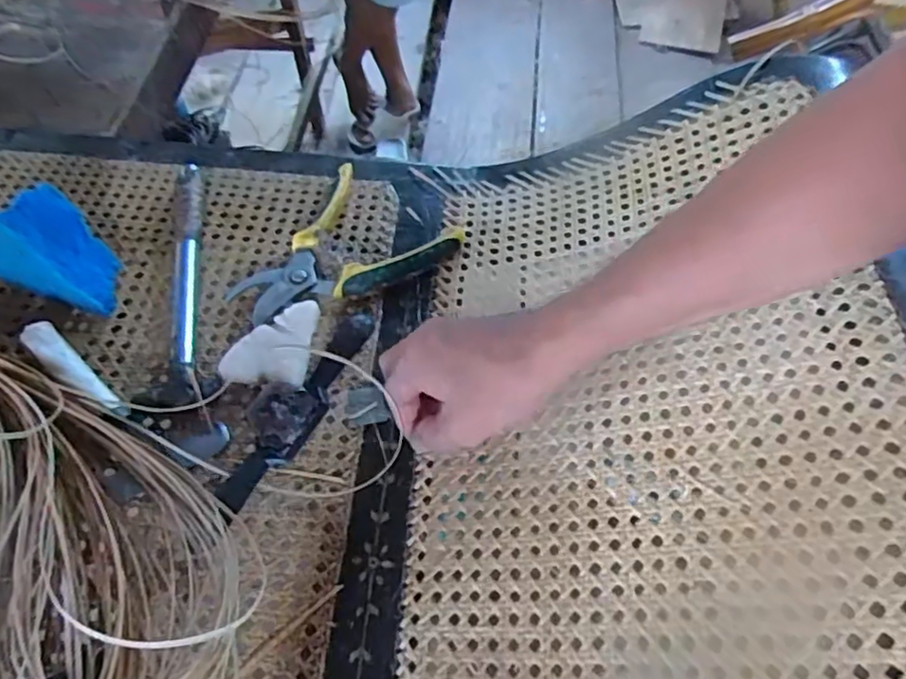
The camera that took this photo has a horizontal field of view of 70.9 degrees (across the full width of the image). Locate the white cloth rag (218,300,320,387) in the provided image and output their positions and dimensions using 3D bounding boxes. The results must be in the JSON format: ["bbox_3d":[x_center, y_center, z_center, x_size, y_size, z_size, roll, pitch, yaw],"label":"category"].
[{"bbox_3d":[-0.138,0.002,0.486,0.062,0.014,0.065,4,56,3],"label":"white cloth rag"}]

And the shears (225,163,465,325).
[{"bbox_3d":[-0.087,-0.066,0.532,0.134,0.018,0.168,27,61,18],"label":"shears"}]

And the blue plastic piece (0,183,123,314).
[{"bbox_3d":[-0.311,-0.066,0.497,0.102,0.068,0.073,35,64,22],"label":"blue plastic piece"}]

